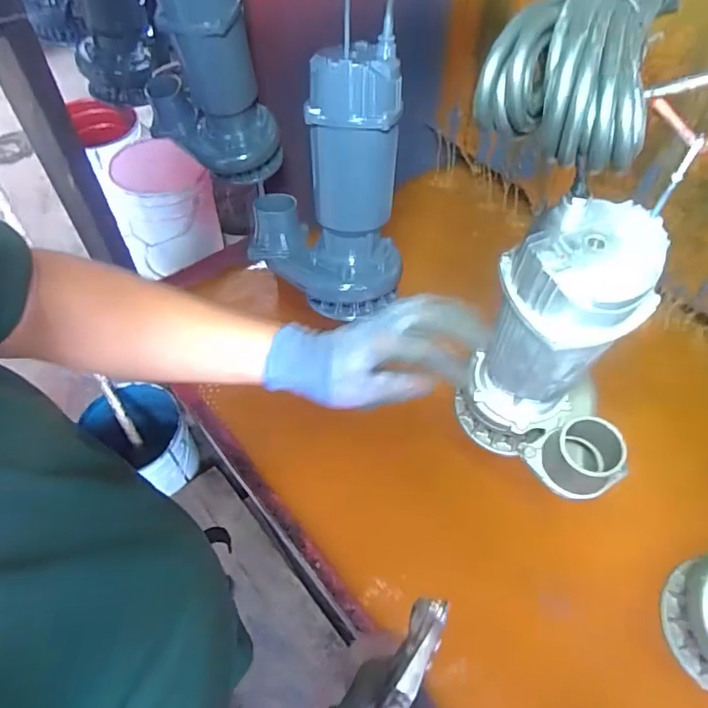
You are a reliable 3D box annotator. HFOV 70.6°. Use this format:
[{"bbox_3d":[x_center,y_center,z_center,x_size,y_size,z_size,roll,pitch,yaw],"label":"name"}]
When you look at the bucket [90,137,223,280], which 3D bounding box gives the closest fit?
[{"bbox_3d":[-0.593,-0.469,1.573,0.290,0.263,0.309,-21,57,-15],"label":"bucket"}]

